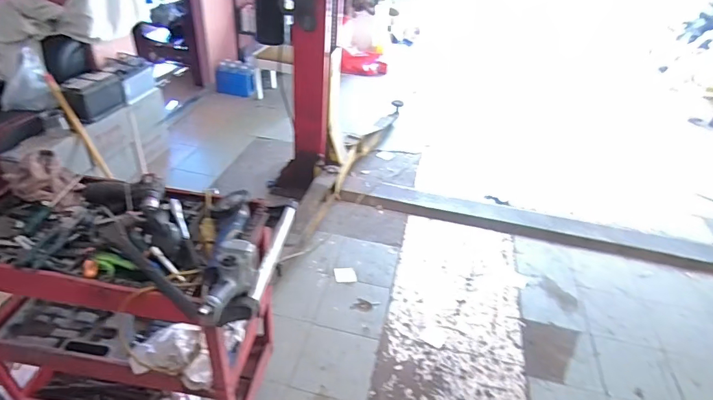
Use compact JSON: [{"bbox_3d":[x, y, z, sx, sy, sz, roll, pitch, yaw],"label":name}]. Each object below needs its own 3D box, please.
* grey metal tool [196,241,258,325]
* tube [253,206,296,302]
[{"bbox_3d":[-0.251,0.189,0.882,0.078,0.131,0.207,1,36,-5],"label":"grey metal tool"},{"bbox_3d":[-0.204,0.122,1.061,0.032,0.028,0.310,8,36,5],"label":"tube"}]

